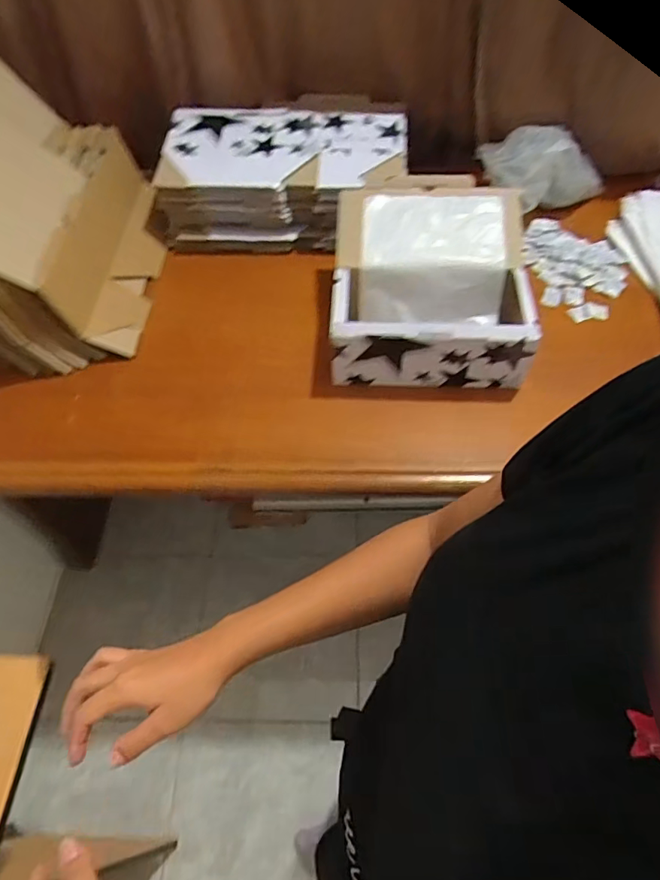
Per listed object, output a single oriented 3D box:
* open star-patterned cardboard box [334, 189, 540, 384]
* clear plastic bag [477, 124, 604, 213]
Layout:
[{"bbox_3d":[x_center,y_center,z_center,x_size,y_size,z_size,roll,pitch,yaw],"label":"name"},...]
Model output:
[{"bbox_3d":[0.156,-0.242,0.811,0.292,0.139,0.308,4,56,4],"label":"open star-patterned cardboard box"},{"bbox_3d":[0.416,-0.498,0.967,0.267,0.113,0.132,0,53,-23],"label":"clear plastic bag"}]

